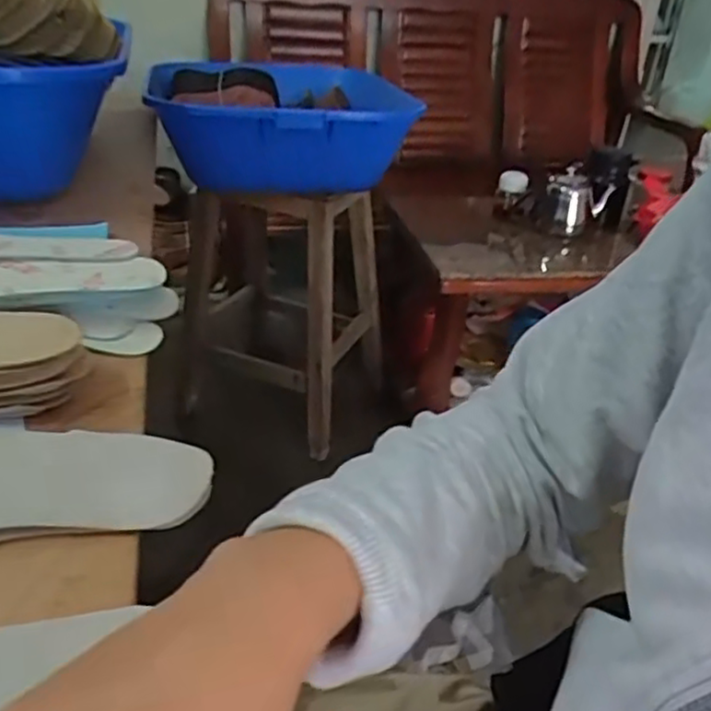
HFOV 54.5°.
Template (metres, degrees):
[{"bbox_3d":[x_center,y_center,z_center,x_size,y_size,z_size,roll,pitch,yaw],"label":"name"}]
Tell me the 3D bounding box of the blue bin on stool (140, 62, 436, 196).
[{"bbox_3d":[-0.170,-0.463,1.410,0.486,0.184,0.585,-6,32,-19],"label":"blue bin on stool"}]

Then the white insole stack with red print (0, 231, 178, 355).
[{"bbox_3d":[-0.285,-0.060,0.574,0.255,0.068,0.132,5,30,-1],"label":"white insole stack with red print"}]

